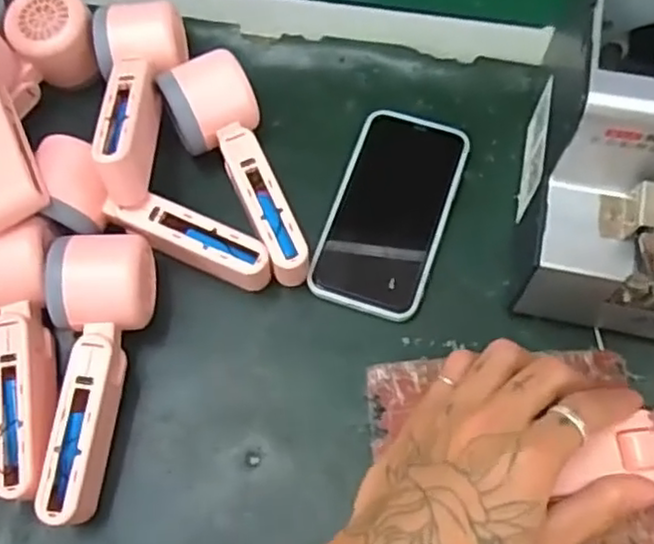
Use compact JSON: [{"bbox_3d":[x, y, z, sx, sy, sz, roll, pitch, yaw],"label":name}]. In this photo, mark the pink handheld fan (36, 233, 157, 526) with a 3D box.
[{"bbox_3d":[-0.138,0.057,0.401,0.052,0.049,0.161,1,67,2],"label":"pink handheld fan"}]

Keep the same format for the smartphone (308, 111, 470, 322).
[{"bbox_3d":[0.043,-0.040,0.474,0.076,0.017,0.145,17,68,8],"label":"smartphone"}]

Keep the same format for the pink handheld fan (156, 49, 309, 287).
[{"bbox_3d":[-0.060,-0.066,0.454,0.058,0.053,0.153,-19,68,-7],"label":"pink handheld fan"}]

